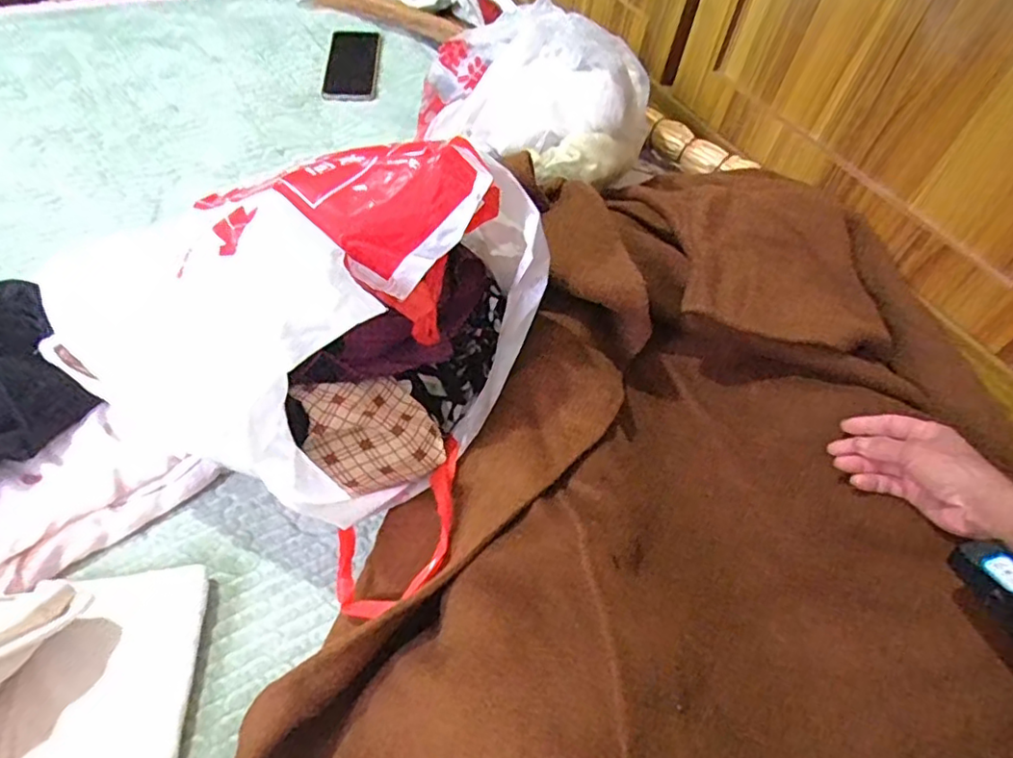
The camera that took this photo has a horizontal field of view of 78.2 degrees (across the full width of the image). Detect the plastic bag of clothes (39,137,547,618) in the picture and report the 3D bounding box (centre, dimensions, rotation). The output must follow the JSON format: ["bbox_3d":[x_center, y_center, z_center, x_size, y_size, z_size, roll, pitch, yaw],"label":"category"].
[{"bbox_3d":[-0.125,-0.053,0.460,0.297,0.217,0.274,30,54,16],"label":"plastic bag of clothes"}]

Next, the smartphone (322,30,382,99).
[{"bbox_3d":[-0.226,-0.461,0.914,0.075,0.007,0.143,2,68,-2],"label":"smartphone"}]

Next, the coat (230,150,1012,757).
[{"bbox_3d":[0.177,0.082,0.479,0.456,0.154,0.718,28,52,18],"label":"coat"}]

